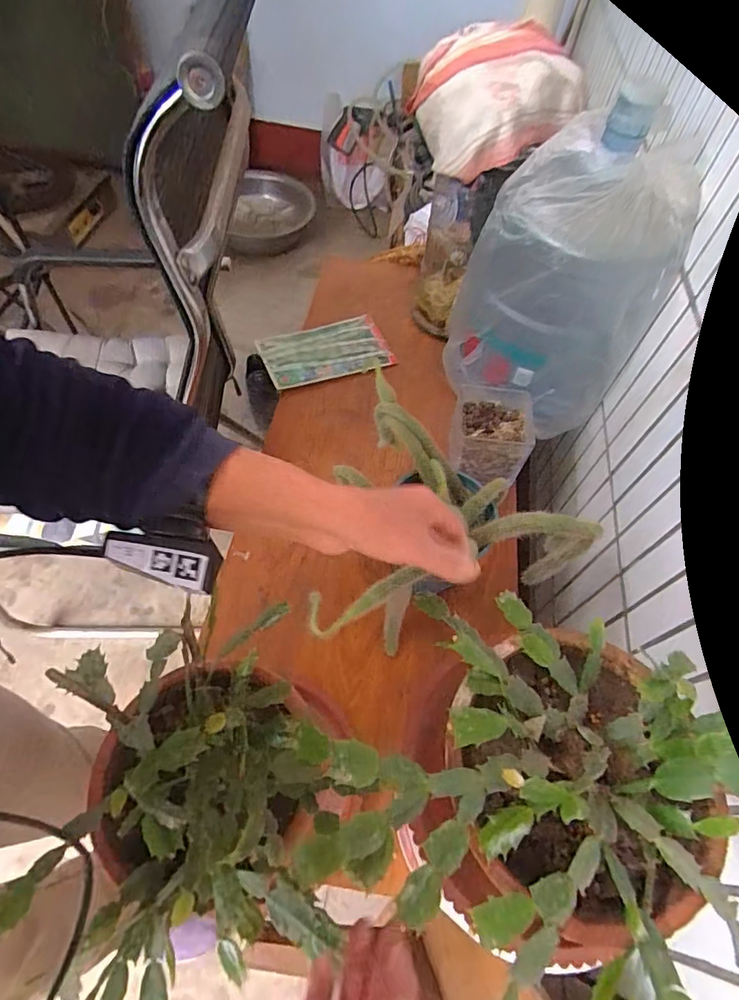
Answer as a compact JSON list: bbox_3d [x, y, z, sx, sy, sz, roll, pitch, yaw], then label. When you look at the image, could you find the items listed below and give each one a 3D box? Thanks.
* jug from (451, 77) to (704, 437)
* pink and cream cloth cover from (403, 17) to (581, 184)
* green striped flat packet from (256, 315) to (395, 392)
[{"bbox_3d":[0.308,-0.343,0.811,0.267,0.397,0.239,-3,58,-8],"label":"jug"},{"bbox_3d":[0.199,-0.636,0.779,0.223,0.134,0.215,-8,59,-11],"label":"pink and cream cloth cover"},{"bbox_3d":[-0.094,-0.315,1.049,0.255,0.020,0.169,-19,58,-14],"label":"green striped flat packet"}]

